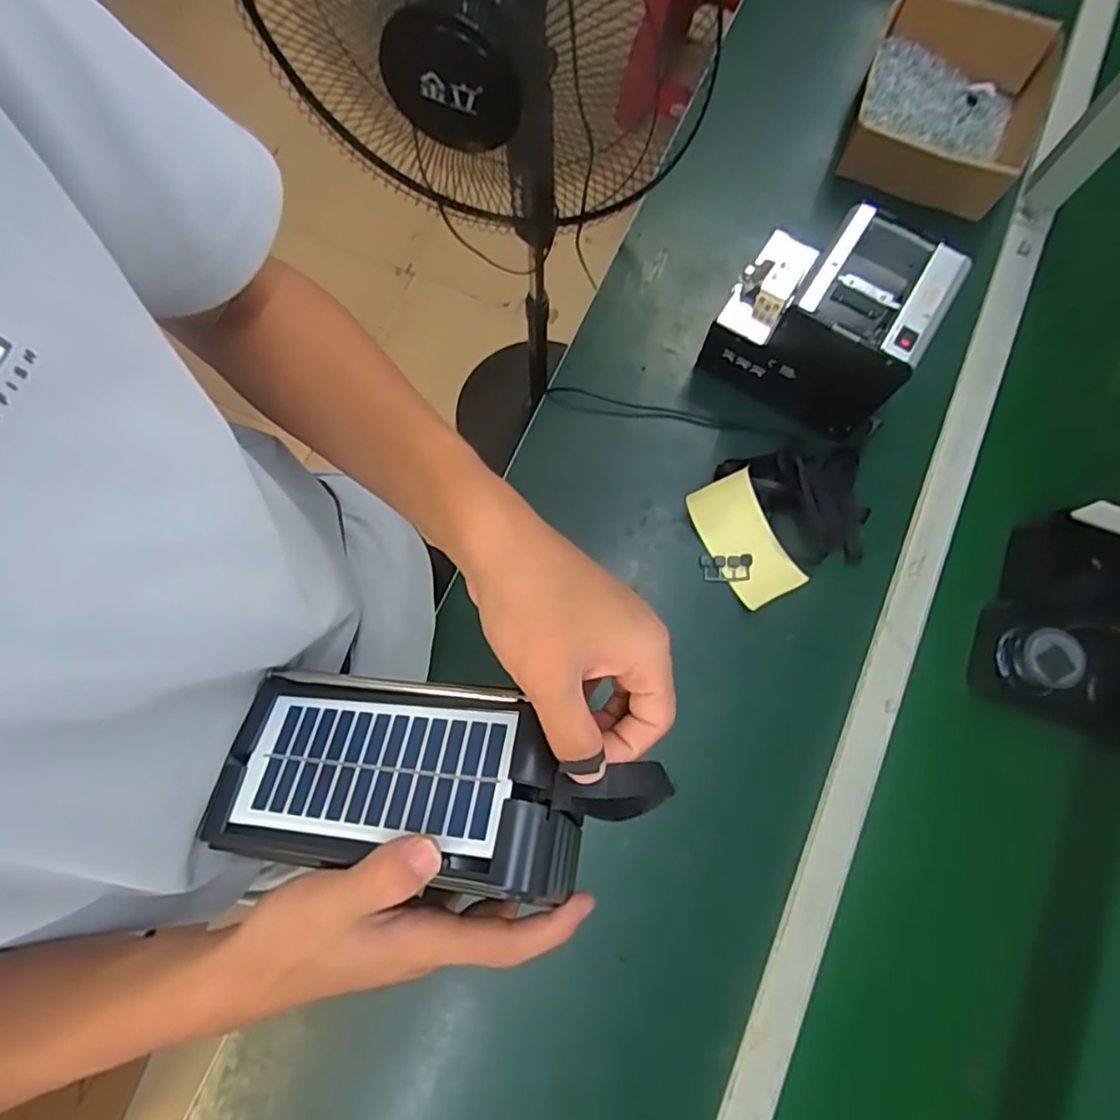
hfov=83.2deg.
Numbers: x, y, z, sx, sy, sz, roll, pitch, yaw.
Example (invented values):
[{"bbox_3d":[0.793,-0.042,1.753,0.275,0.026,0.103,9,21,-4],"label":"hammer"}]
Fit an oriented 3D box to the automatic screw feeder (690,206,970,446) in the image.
[{"bbox_3d":[0.250,-0.228,0.606,0.174,0.147,0.137,35,78,8],"label":"automatic screw feeder"}]

